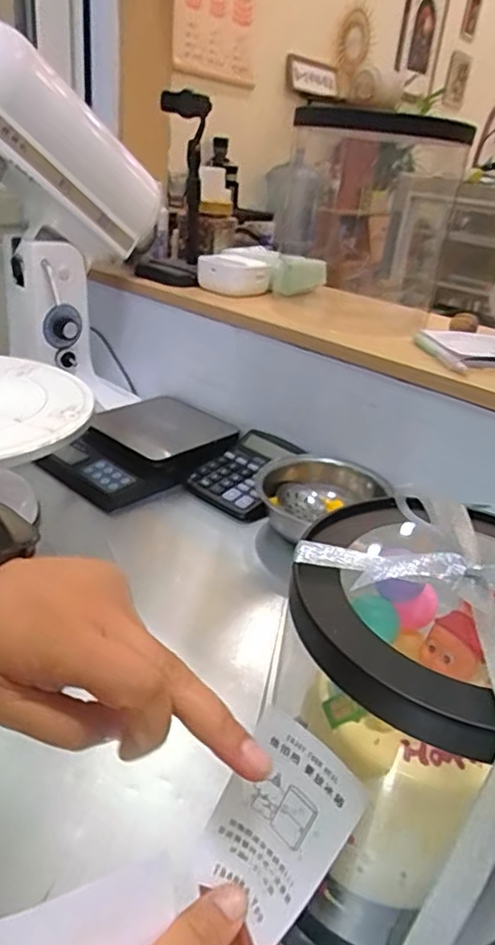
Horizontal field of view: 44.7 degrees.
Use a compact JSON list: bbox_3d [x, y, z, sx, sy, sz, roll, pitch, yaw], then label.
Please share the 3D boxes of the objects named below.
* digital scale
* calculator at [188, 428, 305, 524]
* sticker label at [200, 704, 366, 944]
[{"bbox_3d":[-0.142,-0.037,0.818,0.187,0.041,0.247,23,32,27],"label":"digital scale"},{"bbox_3d":[0.005,-0.002,0.779,0.112,0.015,0.150,22,47,28],"label":"calculator"},{"bbox_3d":[0.012,0.149,0.254,0.052,0.085,0.007,31,14,30],"label":"sticker label"}]

